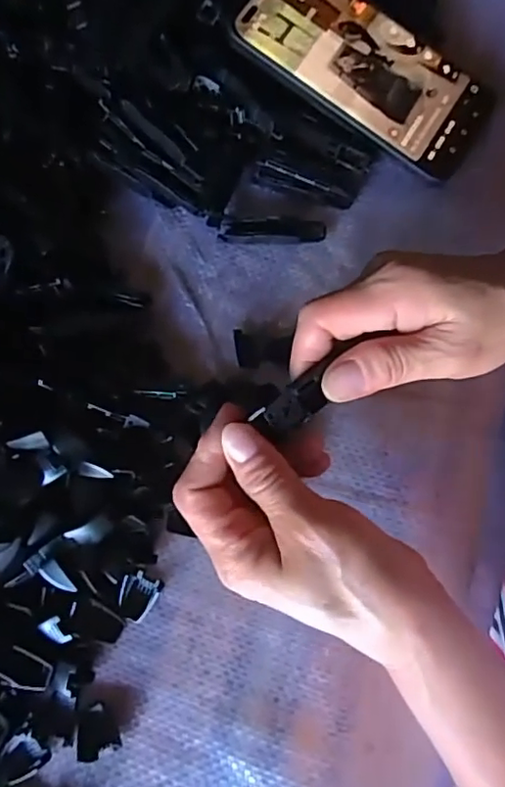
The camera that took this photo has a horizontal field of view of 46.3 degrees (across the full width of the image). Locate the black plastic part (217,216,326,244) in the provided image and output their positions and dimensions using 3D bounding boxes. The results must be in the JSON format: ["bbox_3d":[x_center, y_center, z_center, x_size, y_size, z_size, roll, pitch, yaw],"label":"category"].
[{"bbox_3d":[0.012,-0.101,0.363,0.064,0.008,0.016,0,73,2],"label":"black plastic part"}]

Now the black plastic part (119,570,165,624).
[{"bbox_3d":[-0.059,0.104,0.303,0.018,0.011,0.023,24,75,9],"label":"black plastic part"}]

